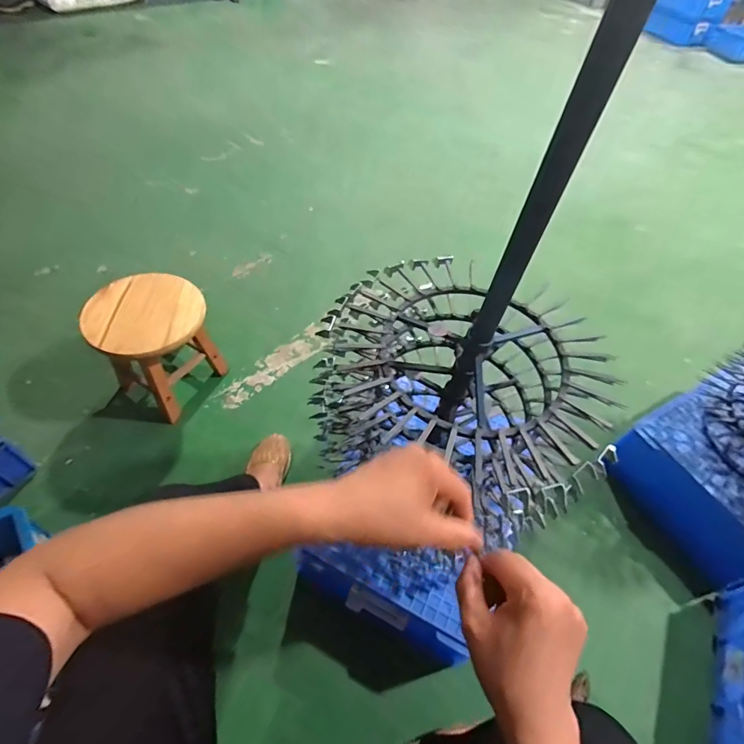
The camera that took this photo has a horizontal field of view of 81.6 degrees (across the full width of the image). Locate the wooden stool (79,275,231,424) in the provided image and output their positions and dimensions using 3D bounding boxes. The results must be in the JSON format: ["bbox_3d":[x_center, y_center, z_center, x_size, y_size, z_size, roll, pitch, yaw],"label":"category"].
[{"bbox_3d":[-0.520,-0.067,1.056,0.235,0.253,0.227,28,56,16],"label":"wooden stool"}]

